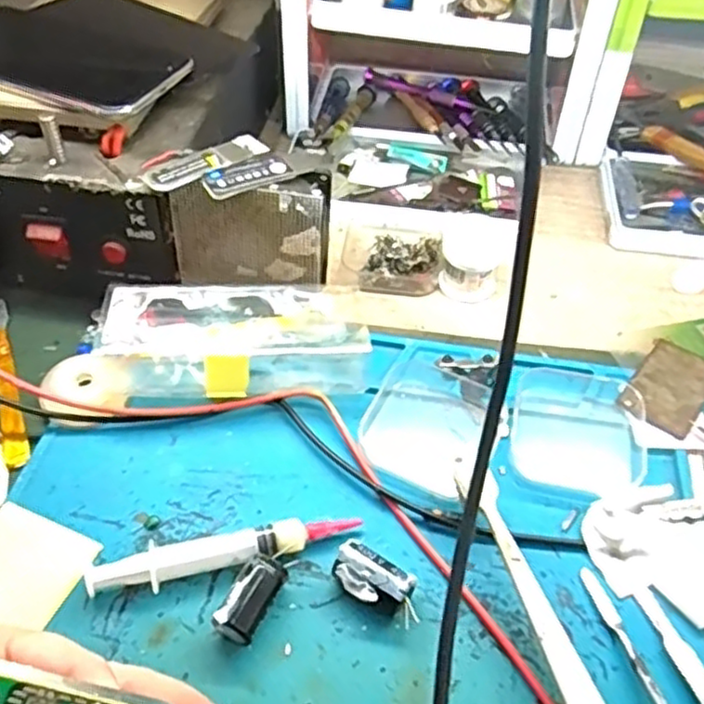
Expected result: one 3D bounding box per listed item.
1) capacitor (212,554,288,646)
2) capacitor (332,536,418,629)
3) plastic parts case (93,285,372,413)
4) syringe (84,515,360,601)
[{"bbox_3d":[-0.040,0.100,0.288,0.015,0.018,0.034,22,52,16],"label":"capacitor"},{"bbox_3d":[0.010,0.096,0.294,0.037,0.018,0.018,27,54,20],"label":"capacitor"},{"bbox_3d":[-0.057,-0.007,0.369,0.129,0.039,0.058,-5,50,-6],"label":"plastic parts case"},{"bbox_3d":[-0.054,0.086,0.304,0.112,0.015,0.016,-10,51,-10],"label":"syringe"}]

